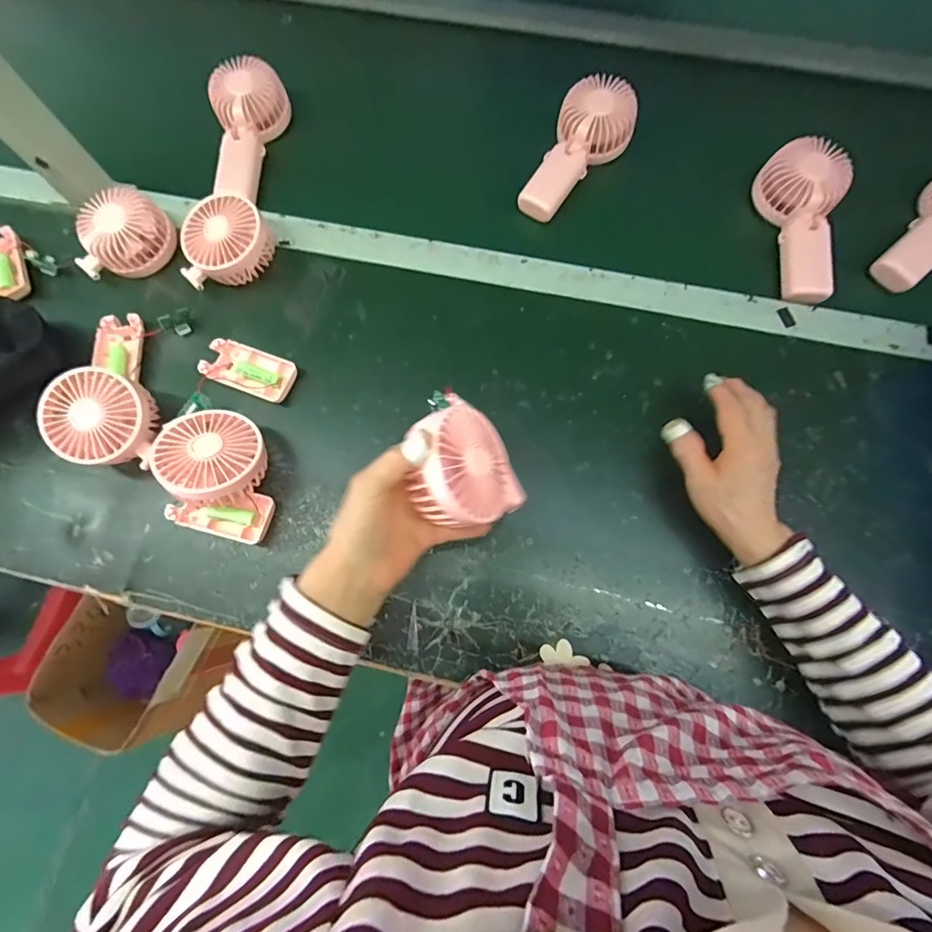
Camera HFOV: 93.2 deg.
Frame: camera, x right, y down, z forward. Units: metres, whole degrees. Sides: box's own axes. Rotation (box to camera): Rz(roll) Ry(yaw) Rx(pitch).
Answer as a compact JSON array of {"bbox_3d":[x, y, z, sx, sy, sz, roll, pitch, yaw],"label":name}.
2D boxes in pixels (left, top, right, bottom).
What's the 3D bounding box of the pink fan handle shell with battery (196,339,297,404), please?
[{"bbox_3d":[-0.224,-0.098,0.458,0.095,0.019,0.051,20,76,7],"label":"pink fan handle shell with battery"}]

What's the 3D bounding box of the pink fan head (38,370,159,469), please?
[{"bbox_3d":[-0.346,-0.045,0.424,0.085,0.047,0.081,44,81,-3],"label":"pink fan head"}]

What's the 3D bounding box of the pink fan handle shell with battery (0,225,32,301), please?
[{"bbox_3d":[-0.520,-0.223,0.498,0.050,0.017,0.099,-23,75,-5],"label":"pink fan handle shell with battery"}]

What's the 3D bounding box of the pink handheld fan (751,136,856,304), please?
[{"bbox_3d":[0.392,-0.281,0.497,0.080,0.054,0.179,-2,75,1],"label":"pink handheld fan"}]

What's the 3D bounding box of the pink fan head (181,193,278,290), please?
[{"bbox_3d":[-0.259,-0.242,0.479,0.094,0.044,0.089,-7,89,5],"label":"pink fan head"}]

